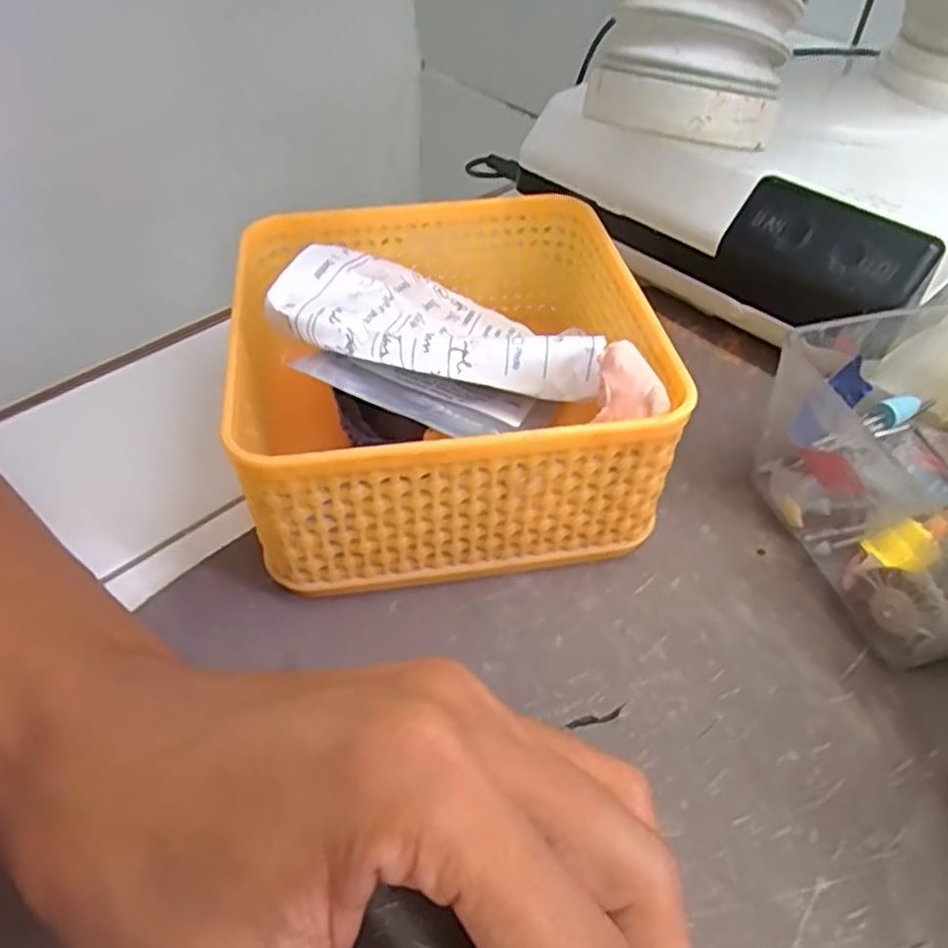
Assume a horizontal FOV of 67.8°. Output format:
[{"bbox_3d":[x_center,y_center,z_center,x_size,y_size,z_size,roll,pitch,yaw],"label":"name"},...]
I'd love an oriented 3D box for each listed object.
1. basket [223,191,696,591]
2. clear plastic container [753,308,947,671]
[{"bbox_3d":[-0.010,-0.037,0.246,0.136,0.074,0.135,-6,48,-5],"label":"basket"},{"bbox_3d":[0.150,-0.005,0.225,0.096,0.062,0.101,-17,50,-15],"label":"clear plastic container"}]

